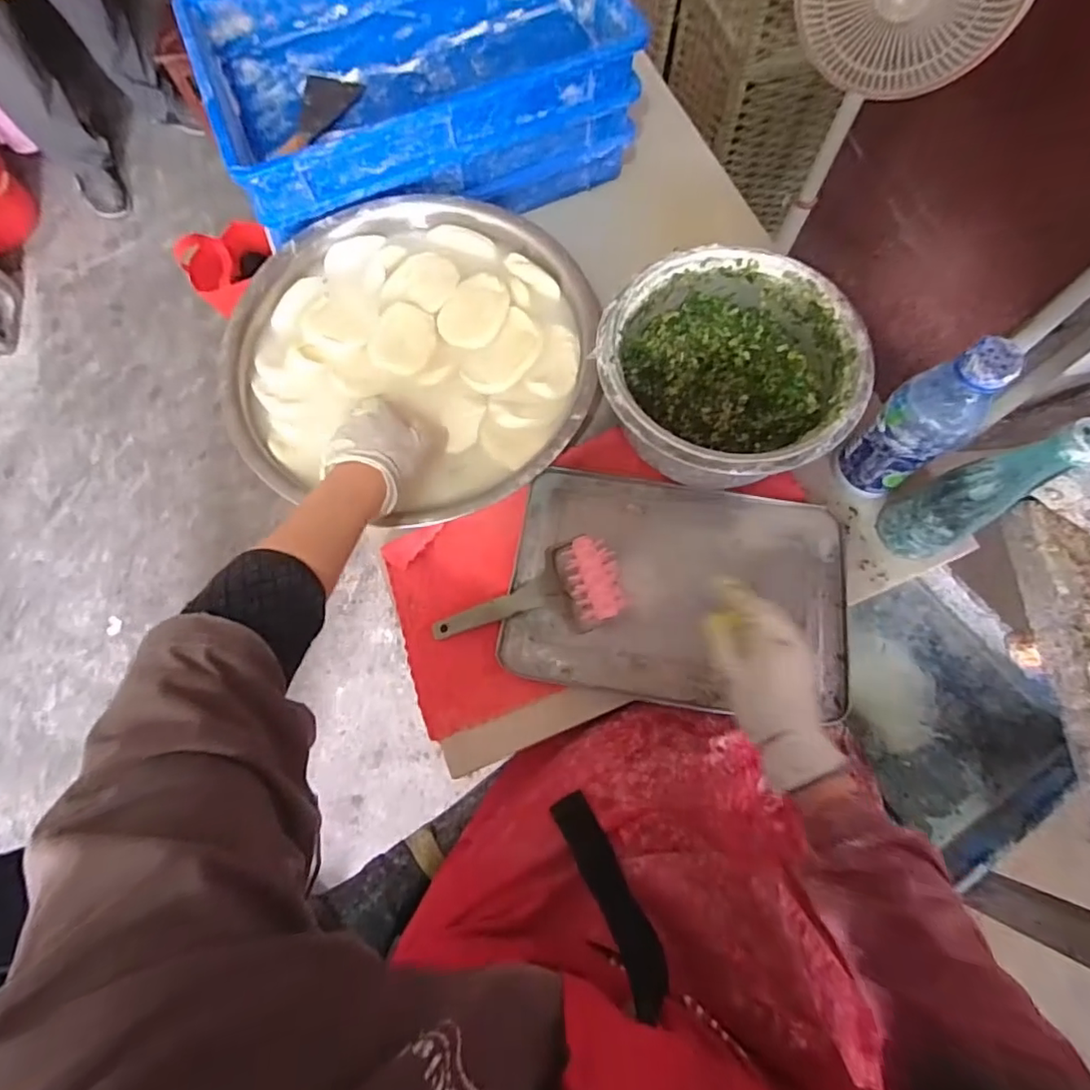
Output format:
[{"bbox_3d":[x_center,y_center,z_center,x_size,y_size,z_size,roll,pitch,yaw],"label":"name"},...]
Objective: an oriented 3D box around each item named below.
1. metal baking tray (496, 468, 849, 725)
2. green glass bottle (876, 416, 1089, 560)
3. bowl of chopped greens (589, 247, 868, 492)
[{"bbox_3d":[0.137,0.043,0.588,0.335,0.015,0.228,6,73,4],"label":"metal baking tray"},{"bbox_3d":[0.380,-0.047,0.503,0.061,0.226,0.070,-28,73,-7],"label":"green glass bottle"},{"bbox_3d":[0.179,-0.169,0.587,0.239,0.104,0.241,-1,72,2],"label":"bowl of chopped greens"}]

